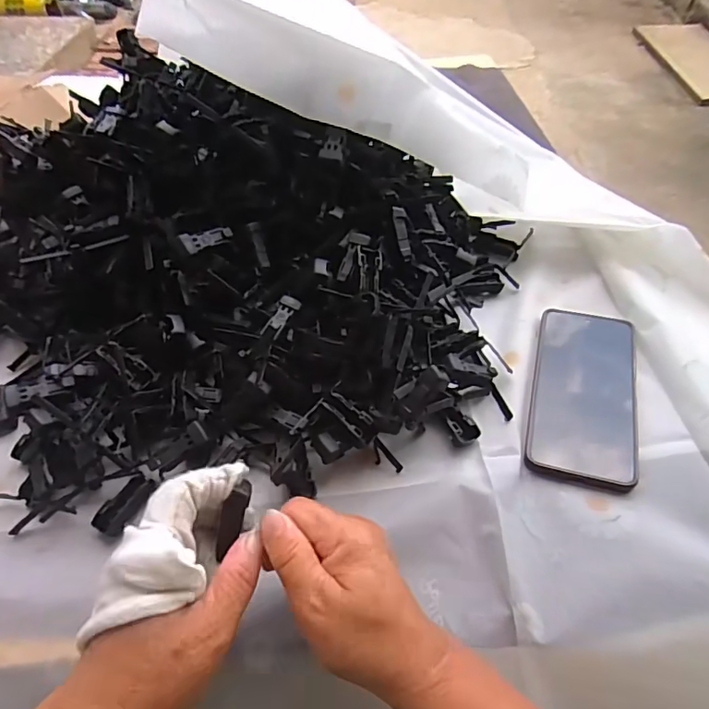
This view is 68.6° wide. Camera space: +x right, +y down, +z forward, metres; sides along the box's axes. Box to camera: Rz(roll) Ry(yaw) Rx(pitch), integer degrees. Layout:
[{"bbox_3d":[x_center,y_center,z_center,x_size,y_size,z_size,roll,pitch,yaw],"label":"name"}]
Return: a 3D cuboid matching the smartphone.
[{"bbox_3d":[0.188,0.026,0.425,0.079,0.014,0.171,14,52,10],"label":"smartphone"}]

